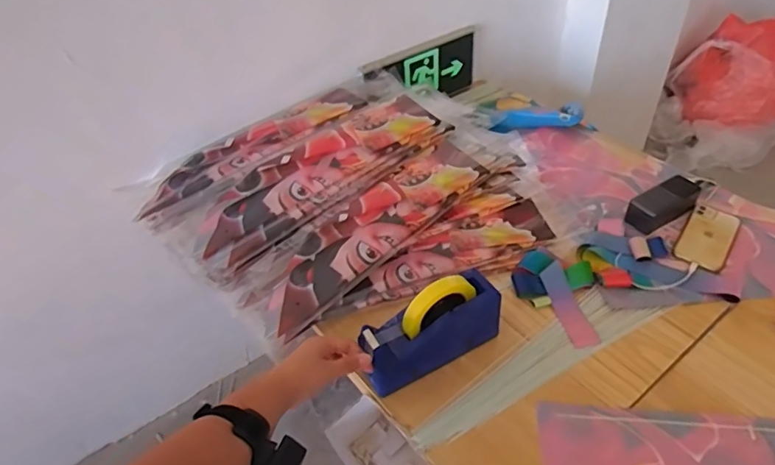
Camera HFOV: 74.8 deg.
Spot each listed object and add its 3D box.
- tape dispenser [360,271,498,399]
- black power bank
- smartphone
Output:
[{"bbox_3d":[0.060,0.129,0.692,0.199,0.125,0.059,-26,47,-19],"label":"tape dispenser"},{"bbox_3d":[0.502,-0.052,0.926,0.135,0.050,0.061,-25,47,-18],"label":"black power bank"},{"bbox_3d":[0.561,0.007,0.885,0.078,0.016,0.156,25,53,29],"label":"smartphone"}]

